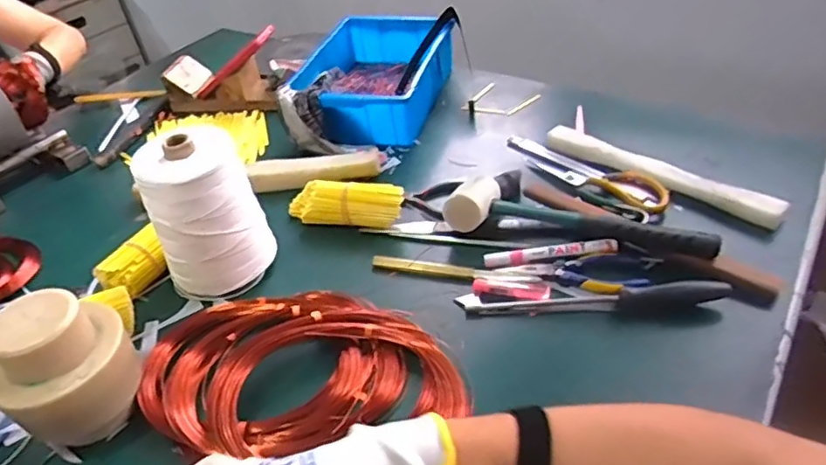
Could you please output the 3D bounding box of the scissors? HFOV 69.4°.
[{"bbox_3d":[0.210,-0.078,0.759,0.059,0.019,0.231,-35,47,-29],"label":"scissors"}]

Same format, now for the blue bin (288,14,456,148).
[{"bbox_3d":[-0.056,-0.240,0.956,0.197,0.101,0.300,5,41,15],"label":"blue bin"}]

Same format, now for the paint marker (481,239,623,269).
[{"bbox_3d":[0.149,0.023,0.649,0.141,0.019,0.018,-7,39,1],"label":"paint marker"}]

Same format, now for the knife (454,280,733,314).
[{"bbox_3d":[0.176,0.063,0.591,0.256,0.023,0.021,-2,40,7],"label":"knife"}]

